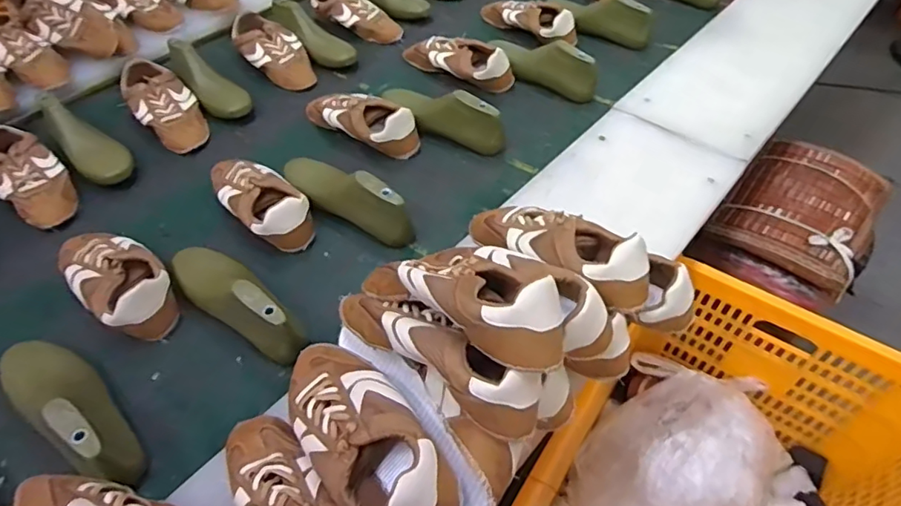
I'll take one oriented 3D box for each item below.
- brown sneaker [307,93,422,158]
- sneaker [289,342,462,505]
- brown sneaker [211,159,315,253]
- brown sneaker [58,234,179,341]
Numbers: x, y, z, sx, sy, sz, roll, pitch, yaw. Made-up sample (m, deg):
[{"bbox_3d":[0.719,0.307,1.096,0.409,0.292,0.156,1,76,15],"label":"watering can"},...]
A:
[{"bbox_3d":[-0.172,-0.239,0.984,0.244,0.075,0.082,22,55,18],"label":"brown sneaker"},{"bbox_3d":[-0.092,0.162,0.525,0.101,0.080,0.240,-30,57,-21],"label":"sneaker"},{"bbox_3d":[-0.307,-0.087,0.859,0.093,0.082,0.240,-38,60,-26],"label":"brown sneaker"},{"bbox_3d":[-0.466,0.032,0.762,0.235,0.084,0.104,37,60,26],"label":"brown sneaker"}]

